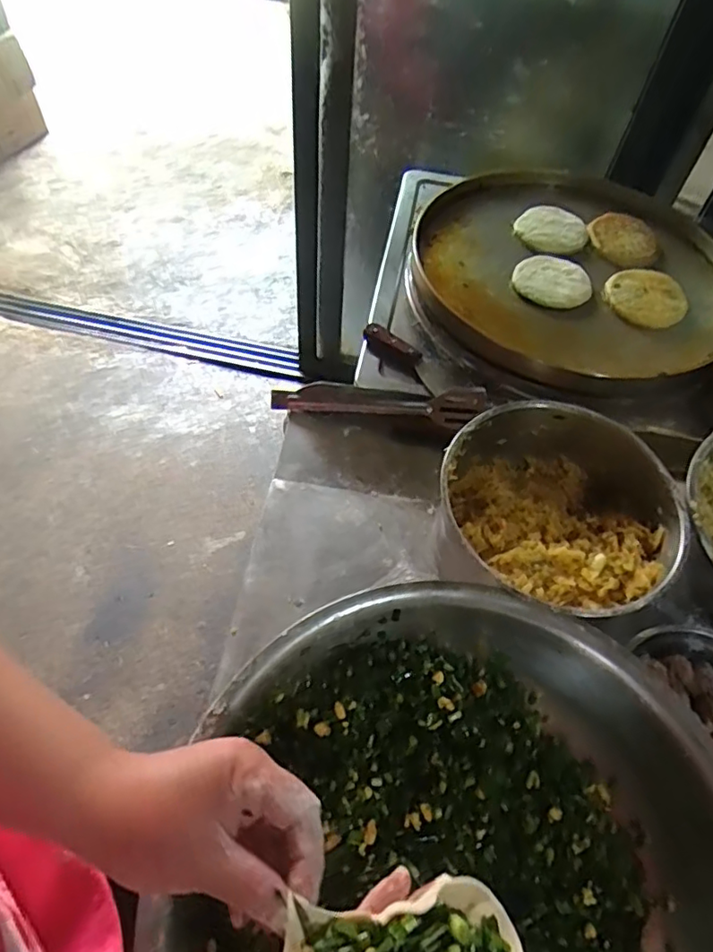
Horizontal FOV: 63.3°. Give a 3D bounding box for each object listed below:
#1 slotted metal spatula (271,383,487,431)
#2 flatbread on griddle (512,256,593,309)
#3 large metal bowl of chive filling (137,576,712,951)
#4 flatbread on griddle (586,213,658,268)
[{"bbox_3d":[0.022,-0.089,0.673,0.242,0.053,0.030,10,55,2],"label":"slotted metal spatula"},{"bbox_3d":[0.312,-0.311,0.925,0.120,0.031,0.104,16,57,6],"label":"flatbread on griddle"},{"bbox_3d":[0.073,0.282,0.396,0.357,0.121,0.377,2,55,-3],"label":"large metal bowl of chive filling"},{"bbox_3d":[0.462,-0.408,0.997,0.104,0.008,0.124,-30,70,-10],"label":"flatbread on griddle"}]

